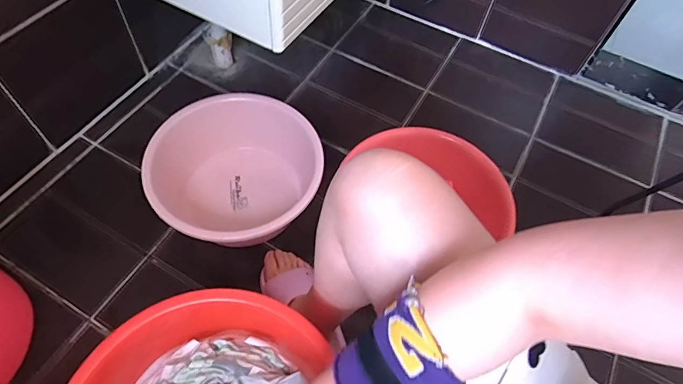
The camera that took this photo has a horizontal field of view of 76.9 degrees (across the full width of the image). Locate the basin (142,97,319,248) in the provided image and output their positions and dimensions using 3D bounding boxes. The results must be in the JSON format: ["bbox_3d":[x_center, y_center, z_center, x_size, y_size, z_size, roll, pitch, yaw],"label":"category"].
[{"bbox_3d":[-0.216,-0.029,0.903,0.334,0.167,0.320,2,58,-4],"label":"basin"}]

